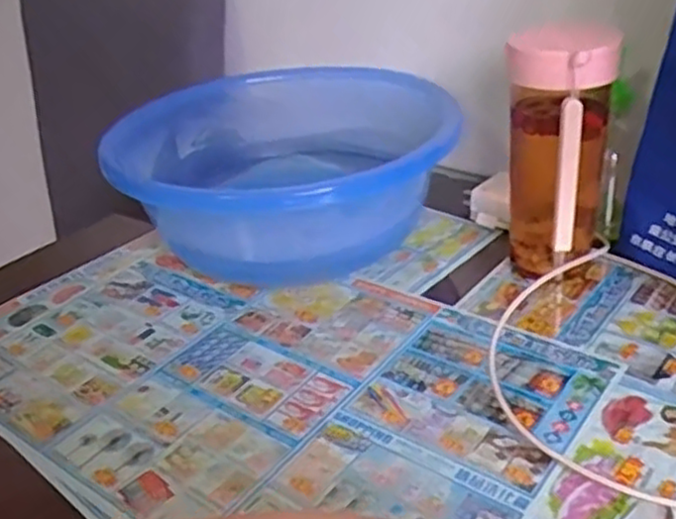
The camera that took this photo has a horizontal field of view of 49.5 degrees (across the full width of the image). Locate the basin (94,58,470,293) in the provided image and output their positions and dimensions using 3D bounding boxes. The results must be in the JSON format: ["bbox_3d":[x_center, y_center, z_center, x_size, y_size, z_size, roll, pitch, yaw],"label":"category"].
[{"bbox_3d":[-0.057,-0.094,0.743,0.298,0.115,0.298,-5,30,3],"label":"basin"}]

